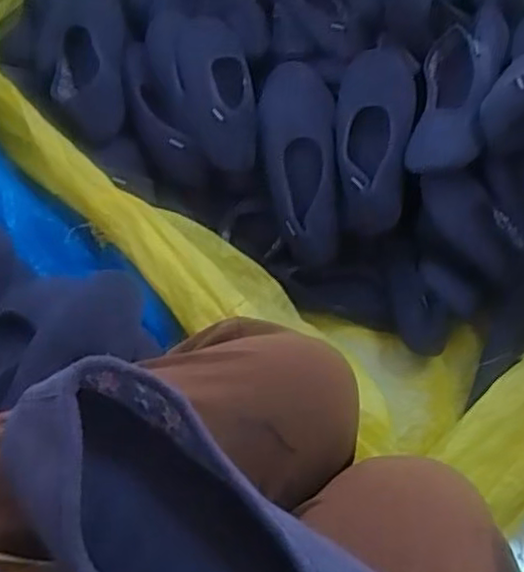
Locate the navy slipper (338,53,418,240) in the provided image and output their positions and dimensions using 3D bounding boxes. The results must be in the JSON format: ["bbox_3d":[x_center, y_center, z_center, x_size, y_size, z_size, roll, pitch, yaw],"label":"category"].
[{"bbox_3d":[0.153,-0.206,0.912,0.101,0.057,0.268,5,75,1],"label":"navy slipper"}]

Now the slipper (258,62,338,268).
[{"bbox_3d":[0.054,-0.175,0.917,0.105,0.055,0.288,-5,82,-6],"label":"slipper"}]

